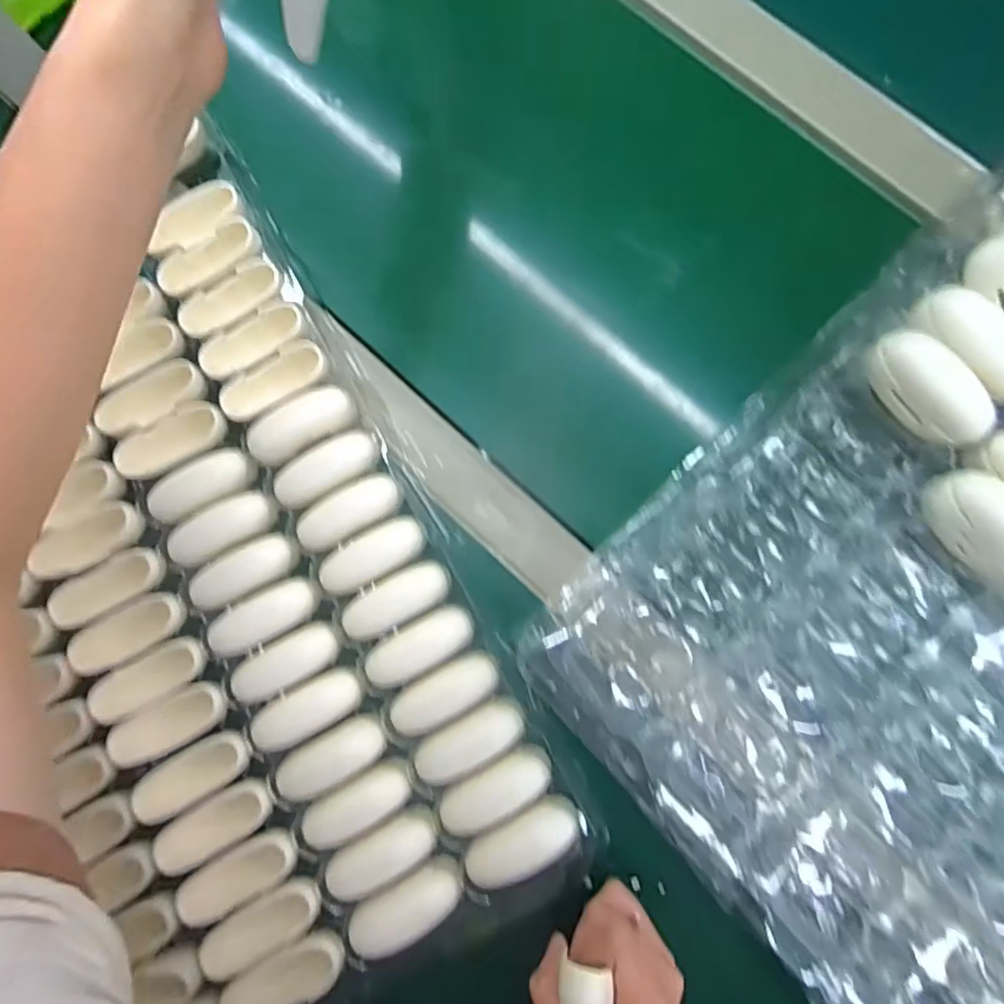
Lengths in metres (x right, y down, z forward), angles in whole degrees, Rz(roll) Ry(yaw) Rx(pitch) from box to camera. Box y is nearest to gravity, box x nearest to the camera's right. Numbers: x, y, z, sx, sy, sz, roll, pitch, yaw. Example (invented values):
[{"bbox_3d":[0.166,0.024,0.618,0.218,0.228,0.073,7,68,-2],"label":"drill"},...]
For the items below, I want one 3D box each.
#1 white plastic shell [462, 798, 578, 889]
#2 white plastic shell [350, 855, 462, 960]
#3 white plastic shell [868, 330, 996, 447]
[{"bbox_3d":[0.011,0.193,0.339,0.069,0.013,0.028,-28,82,1],"label":"white plastic shell"},{"bbox_3d":[-0.053,0.229,0.338,0.066,0.015,0.026,-34,82,0],"label":"white plastic shell"},{"bbox_3d":[0.228,-0.061,0.321,0.069,0.024,0.040,46,132,5],"label":"white plastic shell"}]

